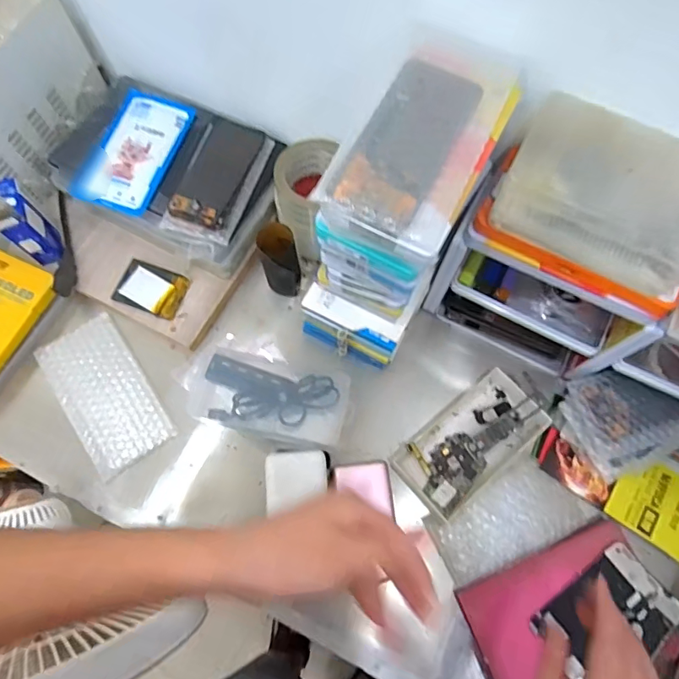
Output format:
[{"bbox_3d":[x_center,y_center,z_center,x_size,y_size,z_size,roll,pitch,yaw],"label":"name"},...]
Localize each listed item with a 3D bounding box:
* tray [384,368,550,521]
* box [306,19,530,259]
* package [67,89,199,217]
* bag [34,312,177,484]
[{"bbox_3d":[0.163,0.123,0.586,0.183,0.031,0.098,-38,75,-14],"label":"tray"},{"bbox_3d":[0.076,-0.176,0.392,0.106,0.029,0.216,26,71,8],"label":"box"},{"bbox_3d":[-0.271,-0.251,0.639,0.096,0.019,0.174,18,70,5],"label":"package"},{"bbox_3d":[-0.298,0.064,0.611,0.103,0.019,0.202,-35,74,-13],"label":"bag"}]

